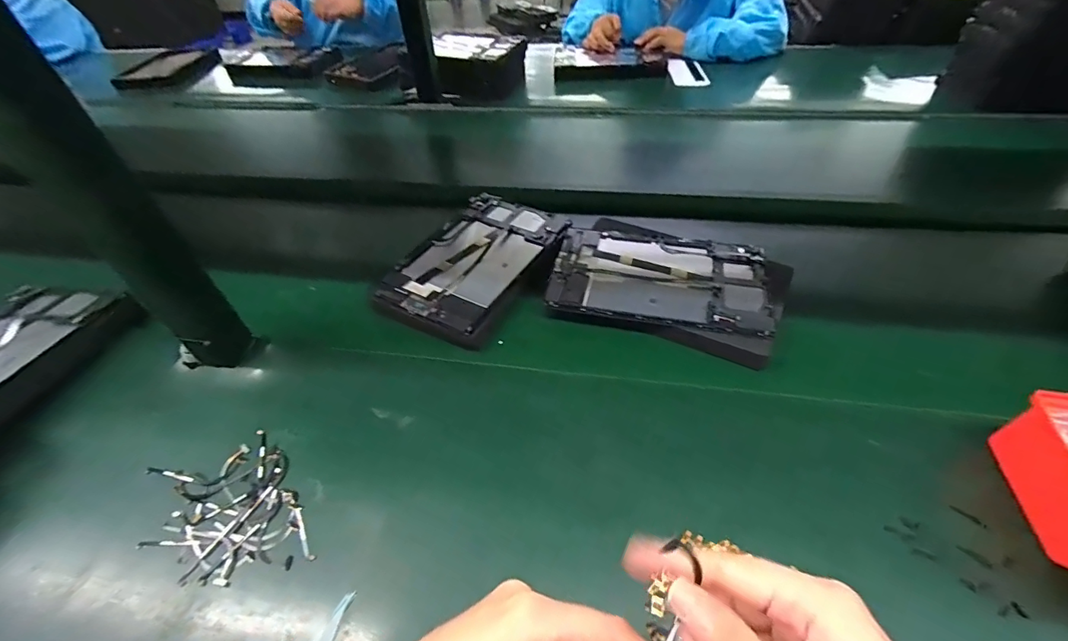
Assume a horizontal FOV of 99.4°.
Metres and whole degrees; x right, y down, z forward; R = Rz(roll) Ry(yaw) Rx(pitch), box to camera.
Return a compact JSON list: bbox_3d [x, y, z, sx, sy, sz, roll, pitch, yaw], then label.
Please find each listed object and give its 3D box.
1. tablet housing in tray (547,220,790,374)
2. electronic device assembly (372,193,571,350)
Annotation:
[{"bbox_3d":[0.152,-0.044,0.529,0.251,0.020,0.178,13,49,16],"label":"tablet housing in tray"},{"bbox_3d":[-0.072,-0.080,0.573,0.158,0.010,0.253,21,51,22],"label":"electronic device assembly"}]

